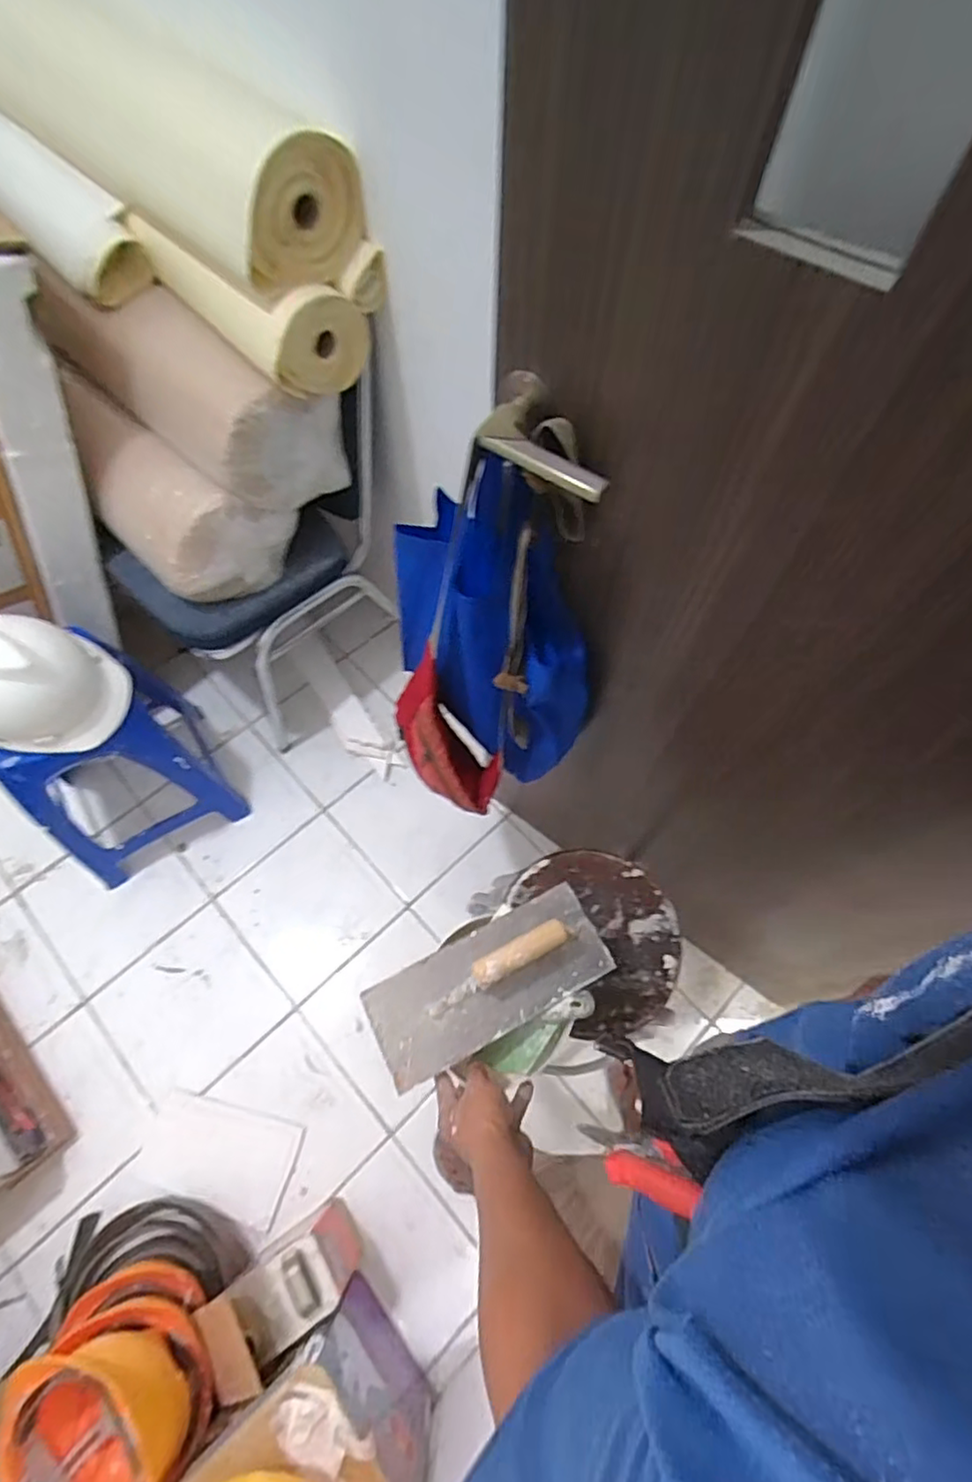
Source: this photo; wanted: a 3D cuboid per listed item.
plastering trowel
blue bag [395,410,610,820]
[{"bbox_3d":[0.005,0.249,0.666,0.254,0.069,0.106,-26,66,-11],"label":"plastering trowel"},{"bbox_3d":[0.002,-0.131,0.797,0.238,0.574,0.260,-3,62,-6],"label":"blue bag"}]

